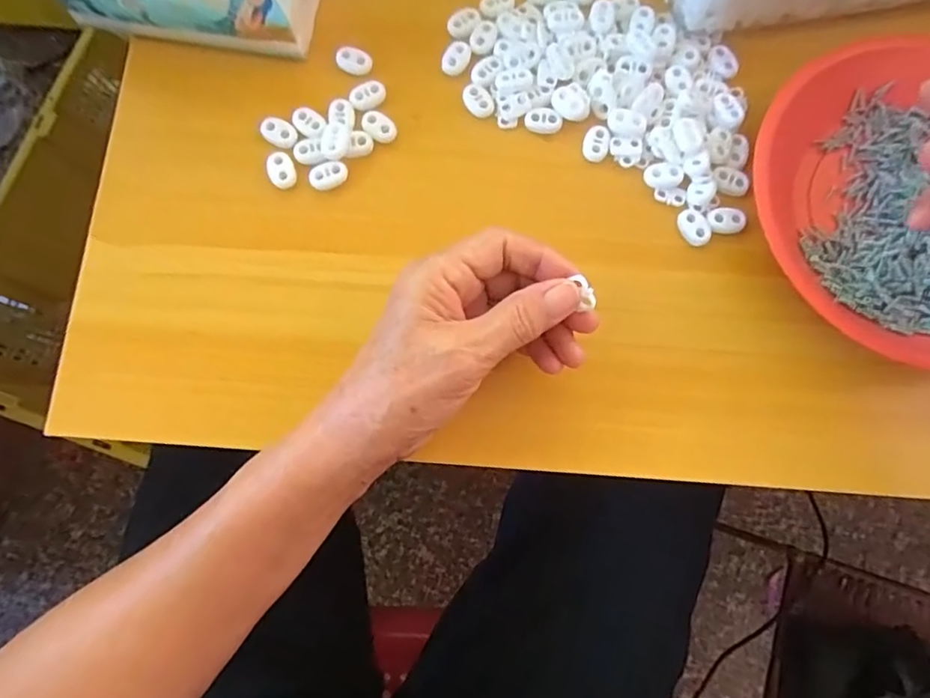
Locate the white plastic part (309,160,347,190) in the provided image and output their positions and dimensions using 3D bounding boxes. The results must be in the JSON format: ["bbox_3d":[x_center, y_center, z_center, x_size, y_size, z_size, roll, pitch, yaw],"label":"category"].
[{"bbox_3d":[-0.080,-0.102,0.325,0.022,0.009,0.012,-25,79,-6],"label":"white plastic part"}]

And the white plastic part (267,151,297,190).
[{"bbox_3d":[-0.108,-0.105,0.325,0.015,0.006,0.022,-21,79,-6],"label":"white plastic part"}]

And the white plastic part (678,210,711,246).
[{"bbox_3d":[0.134,-0.071,0.324,0.015,0.004,0.022,-17,78,-5],"label":"white plastic part"}]

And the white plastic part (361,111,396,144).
[{"bbox_3d":[-0.052,-0.133,0.333,0.022,0.006,0.016,44,80,8],"label":"white plastic part"}]

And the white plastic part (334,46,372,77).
[{"bbox_3d":[-0.069,-0.176,0.340,0.022,0.004,0.015,22,78,4],"label":"white plastic part"}]

